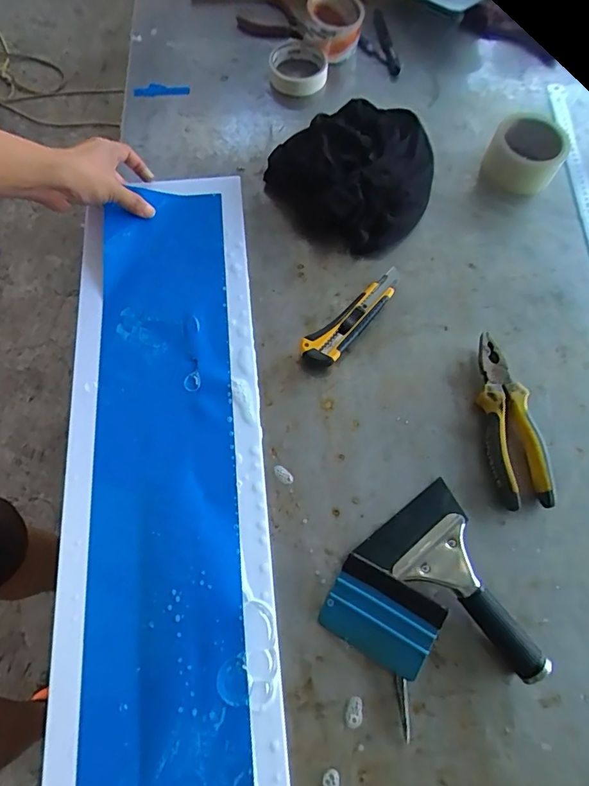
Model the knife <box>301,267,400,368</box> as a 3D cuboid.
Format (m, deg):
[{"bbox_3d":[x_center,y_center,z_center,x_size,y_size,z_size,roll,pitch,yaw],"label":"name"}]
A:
[{"bbox_3d":[0.073,-0.093,0.562,0.039,0.026,0.161,39,73,15],"label":"knife"}]

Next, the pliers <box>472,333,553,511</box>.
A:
[{"bbox_3d":[0.228,0.026,0.515,0.056,0.027,0.186,-4,68,-2],"label":"pliers"}]

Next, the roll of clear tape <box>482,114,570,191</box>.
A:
[{"bbox_3d":[0.310,-0.322,0.646,0.093,0.058,0.093,0,68,0],"label":"roll of clear tape"}]

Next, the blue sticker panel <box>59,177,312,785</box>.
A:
[{"bbox_3d":[-0.111,0.132,0.468,0.205,0.019,0.846,-6,68,-4],"label":"blue sticker panel"}]

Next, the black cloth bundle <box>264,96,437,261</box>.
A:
[{"bbox_3d":[0.075,-0.306,0.632,0.215,0.049,0.236,15,68,6],"label":"black cloth bundle"}]

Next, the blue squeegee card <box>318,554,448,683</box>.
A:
[{"bbox_3d":[0.077,0.203,0.437,0.097,0.004,0.072,26,86,19],"label":"blue squeegee card"}]

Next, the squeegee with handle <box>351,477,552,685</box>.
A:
[{"bbox_3d":[0.158,0.181,0.447,0.114,0.034,0.177,-36,72,-13],"label":"squeegee with handle"}]

